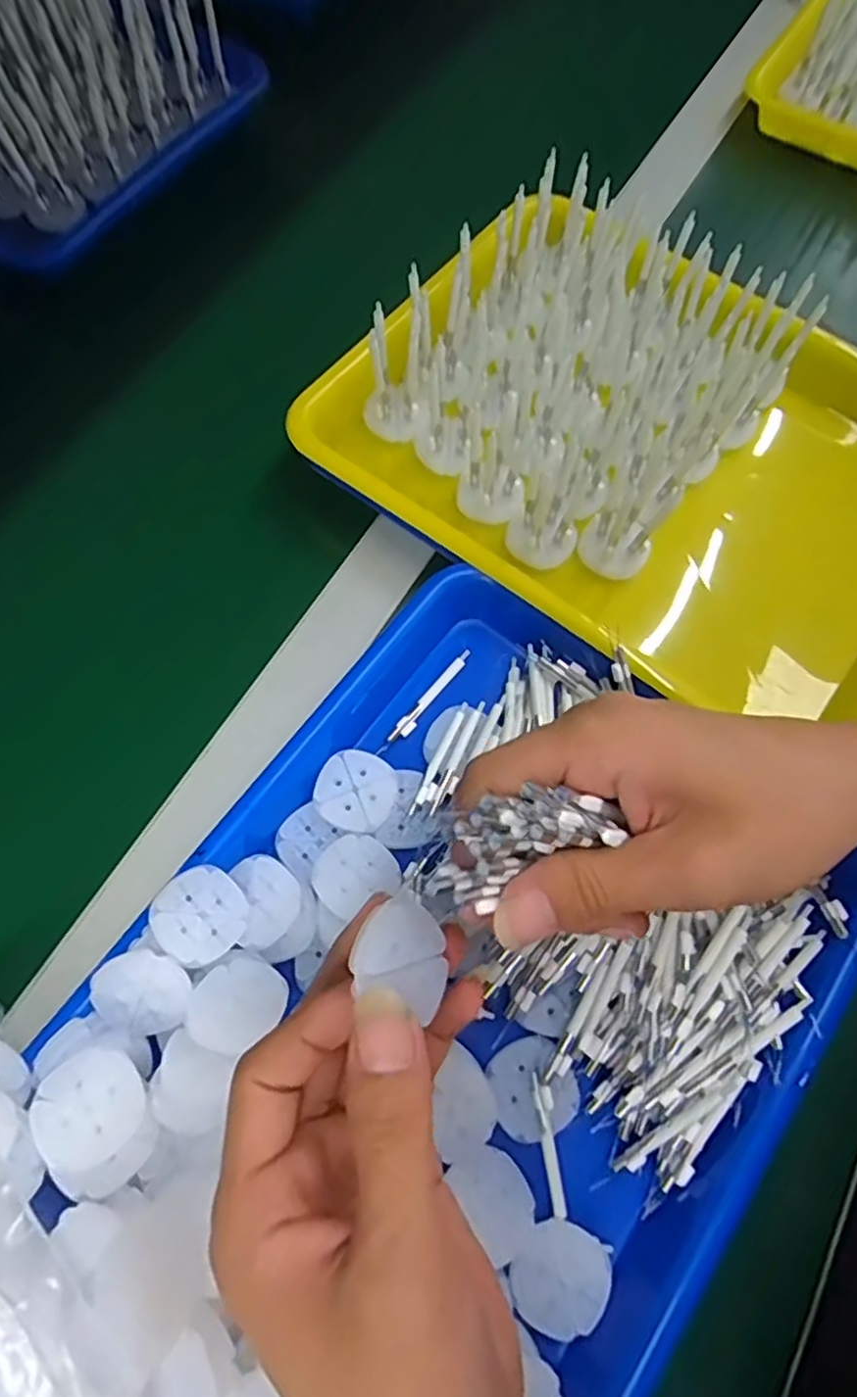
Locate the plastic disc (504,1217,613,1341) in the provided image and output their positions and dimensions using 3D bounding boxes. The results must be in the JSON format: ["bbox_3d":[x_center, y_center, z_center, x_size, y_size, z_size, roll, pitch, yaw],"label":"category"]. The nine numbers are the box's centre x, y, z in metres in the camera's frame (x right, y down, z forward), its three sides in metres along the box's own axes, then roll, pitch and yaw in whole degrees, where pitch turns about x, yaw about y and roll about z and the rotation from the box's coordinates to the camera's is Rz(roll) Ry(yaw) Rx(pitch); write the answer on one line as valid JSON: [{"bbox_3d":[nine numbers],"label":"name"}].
[{"bbox_3d":[0.050,0.218,0.256,0.036,0.004,0.035,0,70,0],"label":"plastic disc"}]

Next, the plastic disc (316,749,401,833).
[{"bbox_3d":[-0.033,0.043,0.314,0.036,0.006,0.035,1,75,-3],"label":"plastic disc"}]

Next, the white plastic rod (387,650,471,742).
[{"bbox_3d":[0.001,-0.002,0.338,0.008,0.004,0.060,36,73,12],"label":"white plastic rod"}]

